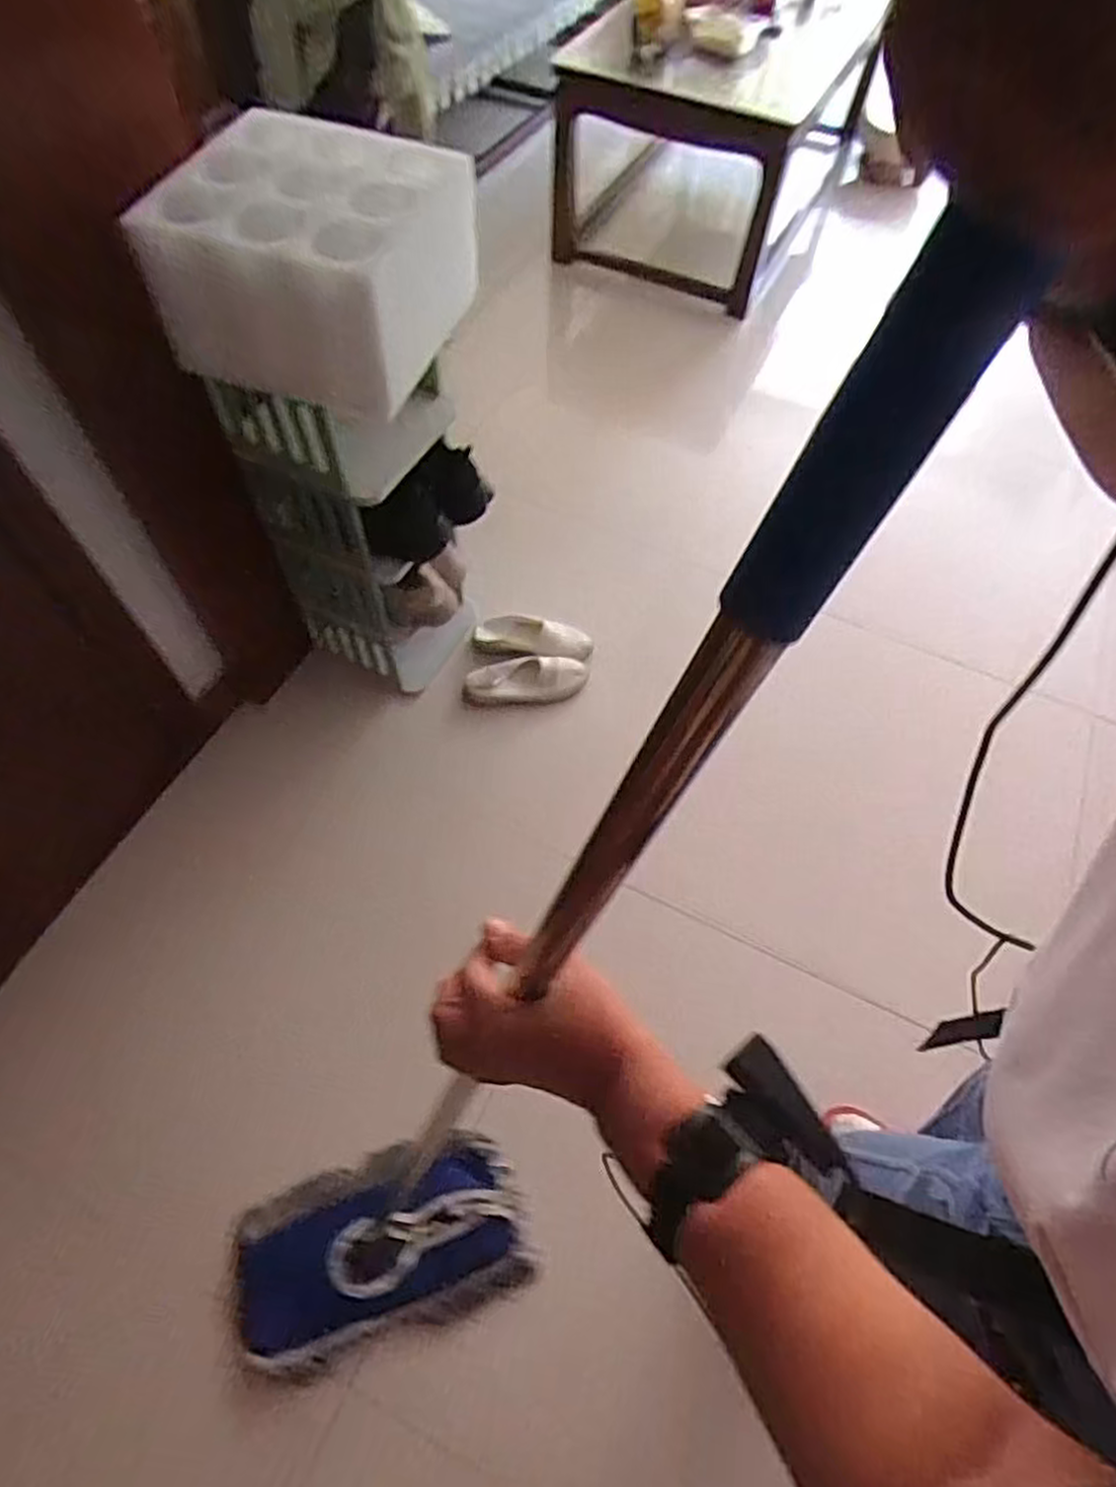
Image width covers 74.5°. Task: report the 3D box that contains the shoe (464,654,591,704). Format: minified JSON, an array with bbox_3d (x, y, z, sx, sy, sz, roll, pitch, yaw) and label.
[{"bbox_3d":[-0.064,-0.131,1.552,0.263,0.075,0.081,-9,62,-8],"label":"shoe"}]

